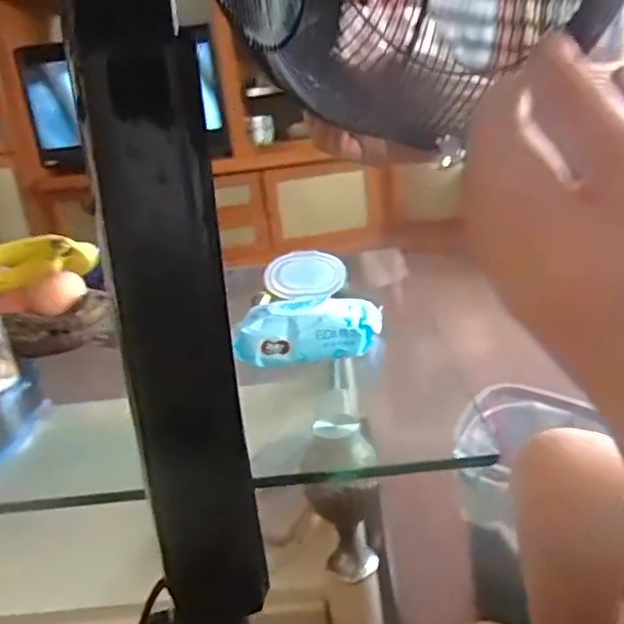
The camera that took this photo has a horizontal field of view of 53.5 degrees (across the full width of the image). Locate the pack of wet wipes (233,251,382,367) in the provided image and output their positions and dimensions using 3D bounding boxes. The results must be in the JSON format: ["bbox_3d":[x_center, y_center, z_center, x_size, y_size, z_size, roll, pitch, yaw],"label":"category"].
[{"bbox_3d":[-0.005,-0.007,0.802,0.183,0.105,0.113,-6,19,4],"label":"pack of wet wipes"}]

